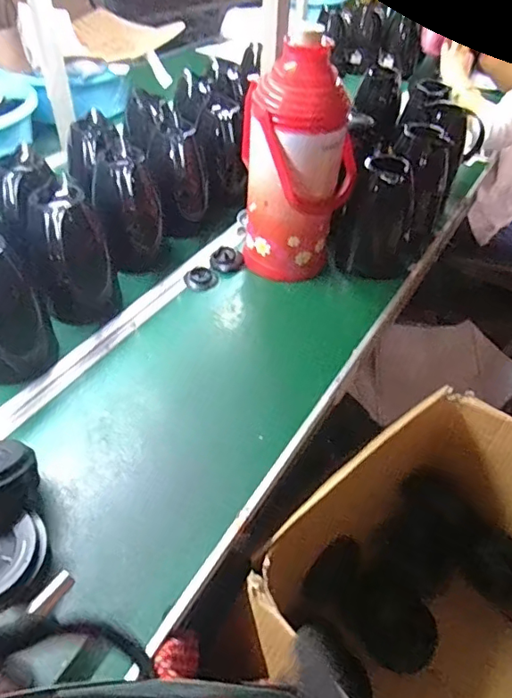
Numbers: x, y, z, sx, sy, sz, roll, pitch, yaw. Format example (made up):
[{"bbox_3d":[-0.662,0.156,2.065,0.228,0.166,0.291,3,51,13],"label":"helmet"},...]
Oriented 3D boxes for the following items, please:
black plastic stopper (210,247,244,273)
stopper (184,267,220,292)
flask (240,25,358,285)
[{"bbox_3d":[-0.054,-0.167,0.977,0.060,0.032,0.038,0,44,-1],"label":"black plastic stopper"},{"bbox_3d":[-0.098,-0.127,0.949,0.060,0.021,0.051,-4,44,-5],"label":"stopper"},{"bbox_3d":[0.070,-0.296,0.868,0.147,0.360,0.138,25,49,23],"label":"flask"}]

